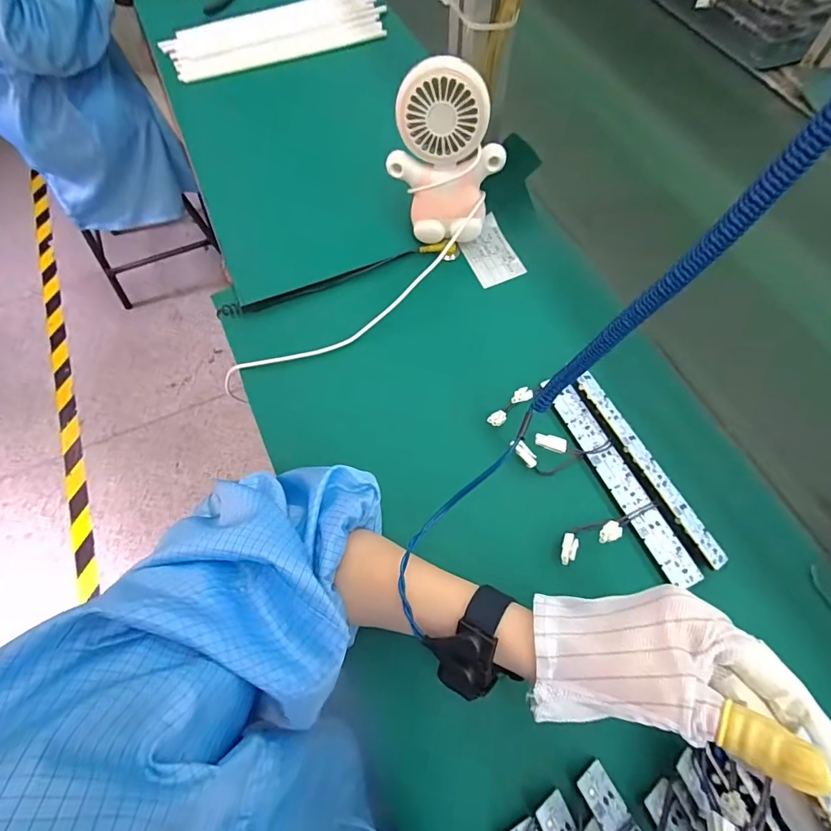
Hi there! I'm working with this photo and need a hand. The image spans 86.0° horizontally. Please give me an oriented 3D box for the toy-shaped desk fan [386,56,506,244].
[{"bbox_3d":[0.027,-0.234,0.415,0.104,0.139,0.053,10,66,5],"label":"toy-shaped desk fan"}]

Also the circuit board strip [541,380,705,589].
[{"bbox_3d":[0.165,0.047,0.365,0.025,0.005,0.186,-23,67,-9],"label":"circuit board strip"}]

